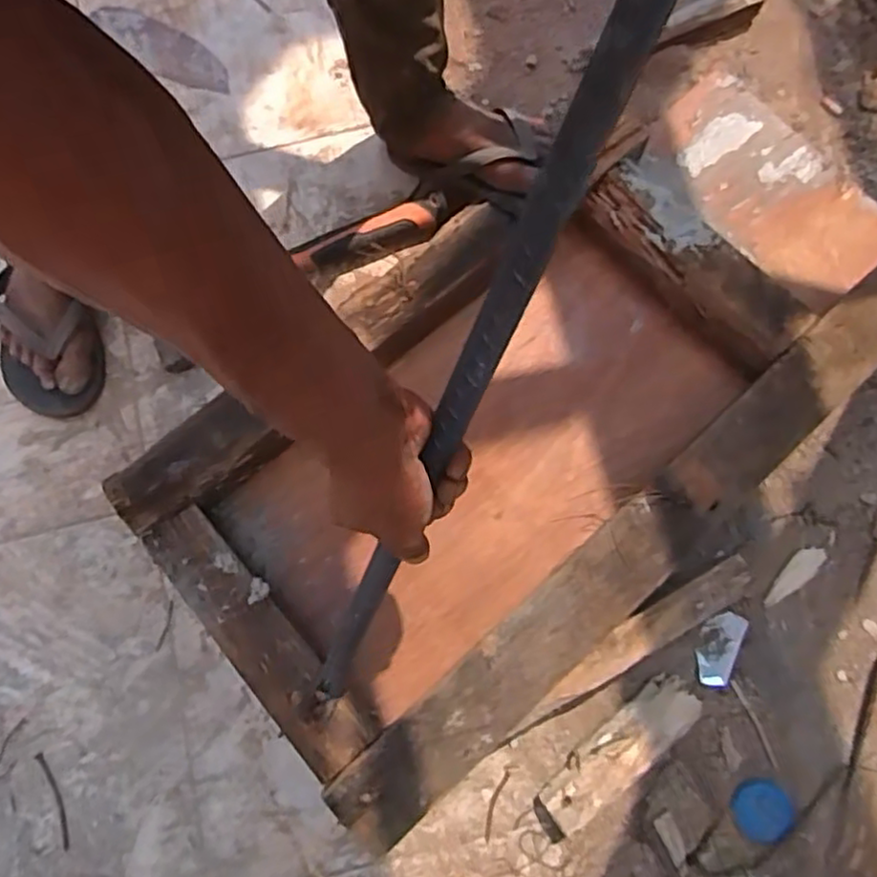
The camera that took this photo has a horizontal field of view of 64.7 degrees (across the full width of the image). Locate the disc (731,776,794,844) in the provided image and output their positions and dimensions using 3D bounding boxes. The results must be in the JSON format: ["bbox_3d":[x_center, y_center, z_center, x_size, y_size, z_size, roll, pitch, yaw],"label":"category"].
[{"bbox_3d":[0.312,0.360,0.668,0.056,0.011,0.054,0,78,1],"label":"disc"}]

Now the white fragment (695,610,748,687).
[{"bbox_3d":[0.285,0.213,0.706,0.036,0.011,0.075,23,79,6],"label":"white fragment"}]

